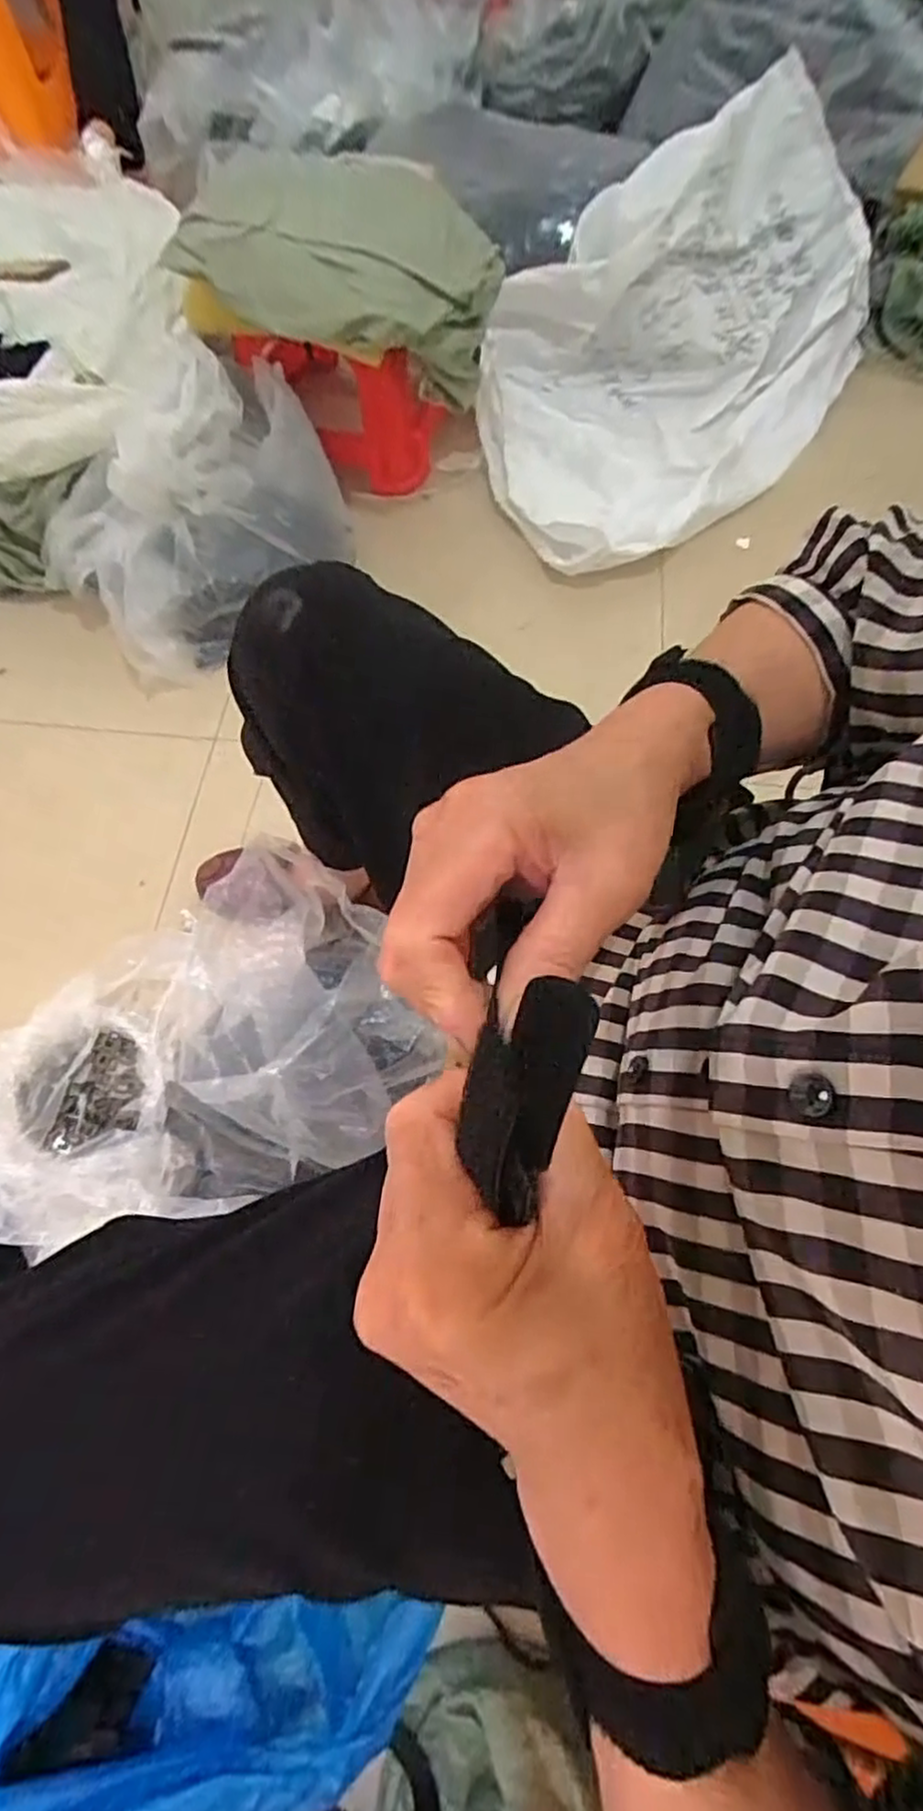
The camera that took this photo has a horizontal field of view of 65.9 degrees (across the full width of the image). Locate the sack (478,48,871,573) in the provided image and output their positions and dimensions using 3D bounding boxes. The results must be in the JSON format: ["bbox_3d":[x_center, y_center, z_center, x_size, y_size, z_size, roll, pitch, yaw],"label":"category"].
[{"bbox_3d":[0.299,-0.861,1.068,0.714,0.291,0.484,-42,71,-15],"label":"sack"}]

